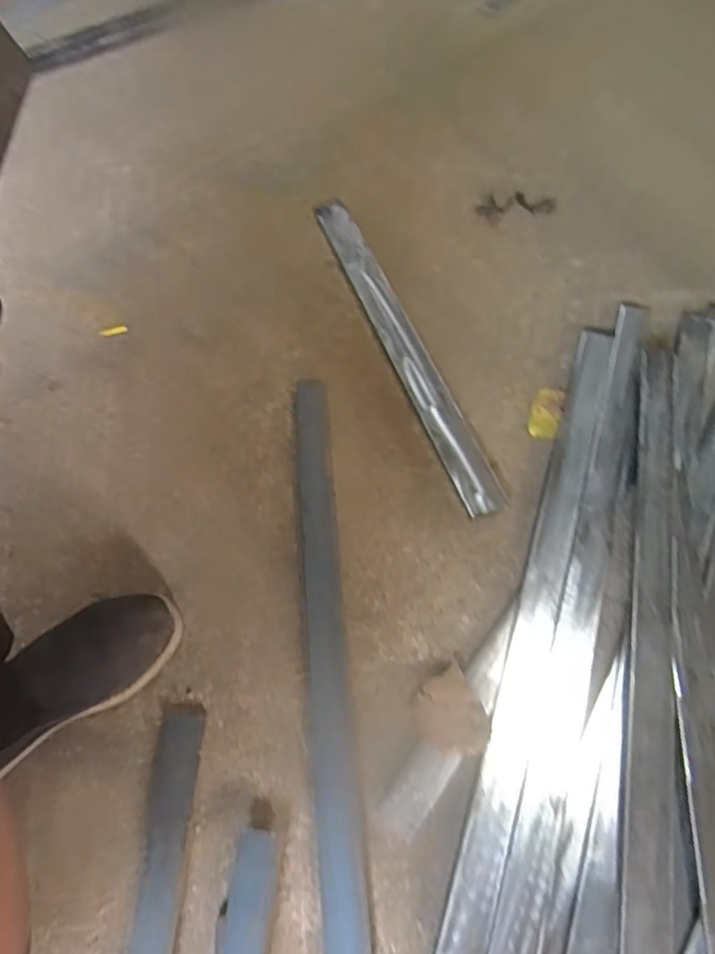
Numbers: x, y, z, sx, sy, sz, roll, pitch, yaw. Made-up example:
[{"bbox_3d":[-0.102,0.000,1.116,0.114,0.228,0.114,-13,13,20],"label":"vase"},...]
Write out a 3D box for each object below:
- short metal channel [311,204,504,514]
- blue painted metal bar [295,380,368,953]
[{"bbox_3d":[0.058,-0.192,0.827,0.057,0.015,0.558,-19,61,-7],"label":"short metal channel"},{"bbox_3d":[-0.032,0.210,0.615,0.042,0.007,0.759,-6,60,0],"label":"blue painted metal bar"}]

